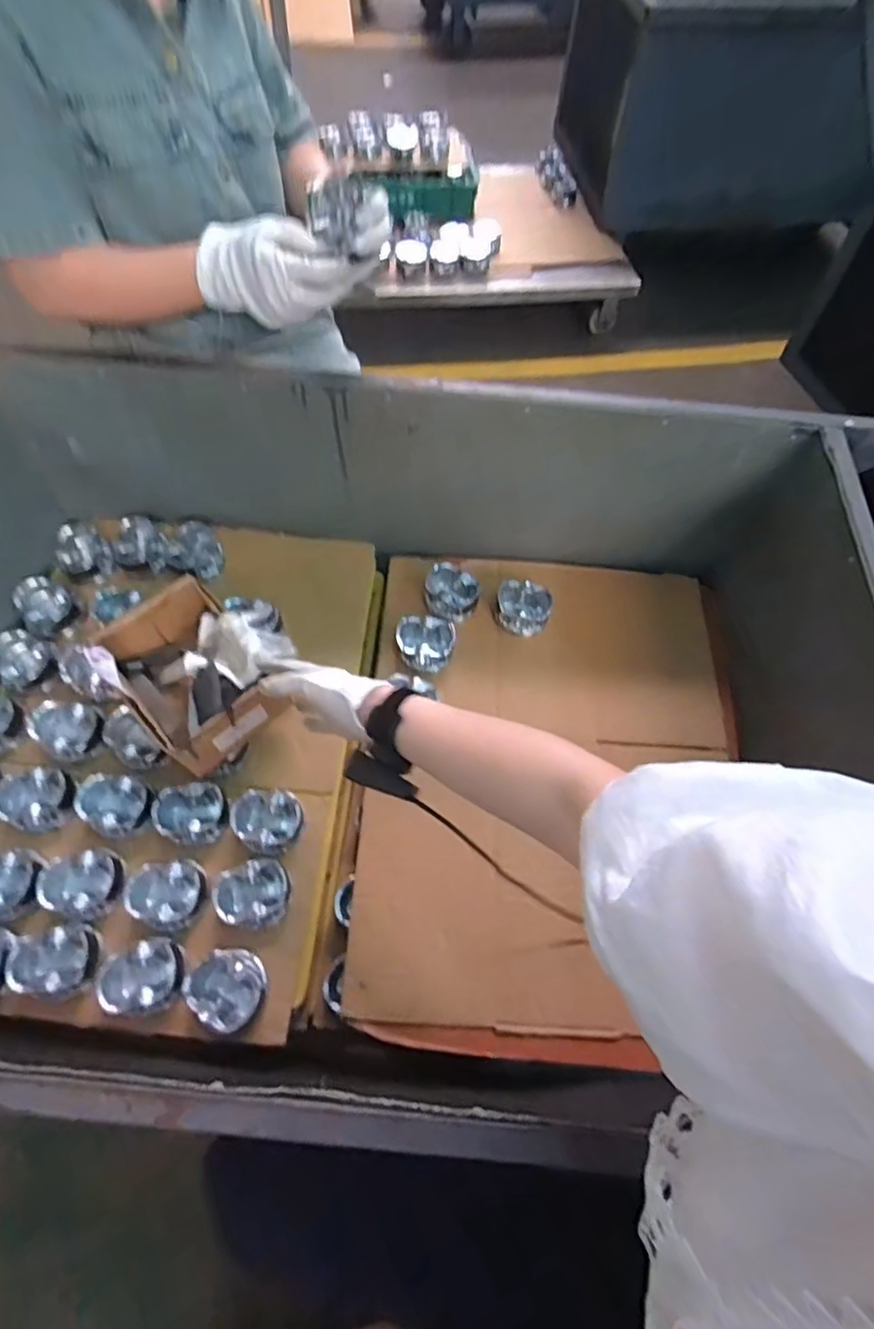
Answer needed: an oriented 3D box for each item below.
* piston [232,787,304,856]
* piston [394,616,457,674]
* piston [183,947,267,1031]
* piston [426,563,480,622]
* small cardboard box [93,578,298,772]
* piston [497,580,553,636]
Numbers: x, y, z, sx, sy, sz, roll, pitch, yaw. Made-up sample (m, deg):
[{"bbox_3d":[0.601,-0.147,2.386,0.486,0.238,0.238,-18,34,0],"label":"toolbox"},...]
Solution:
[{"bbox_3d":[-0.218,0.199,0.760,0.083,0.048,0.078,1,60,-2],"label":"piston"},{"bbox_3d":[-0.016,-0.032,0.862,0.085,0.049,0.076,1,60,-2],"label":"piston"},{"bbox_3d":[-0.233,0.358,0.657,0.083,0.051,0.079,1,60,-2],"label":"piston"},{"bbox_3d":[0.022,-0.109,0.901,0.083,0.063,0.085,5,60,0],"label":"piston"},{"bbox_3d":[-0.308,0.016,0.736,0.136,0.105,0.199,-32,66,-19],"label":"small cardboard box"},{"bbox_3d":[0.131,-0.084,0.893,0.080,0.053,0.068,10,60,3],"label":"piston"}]

